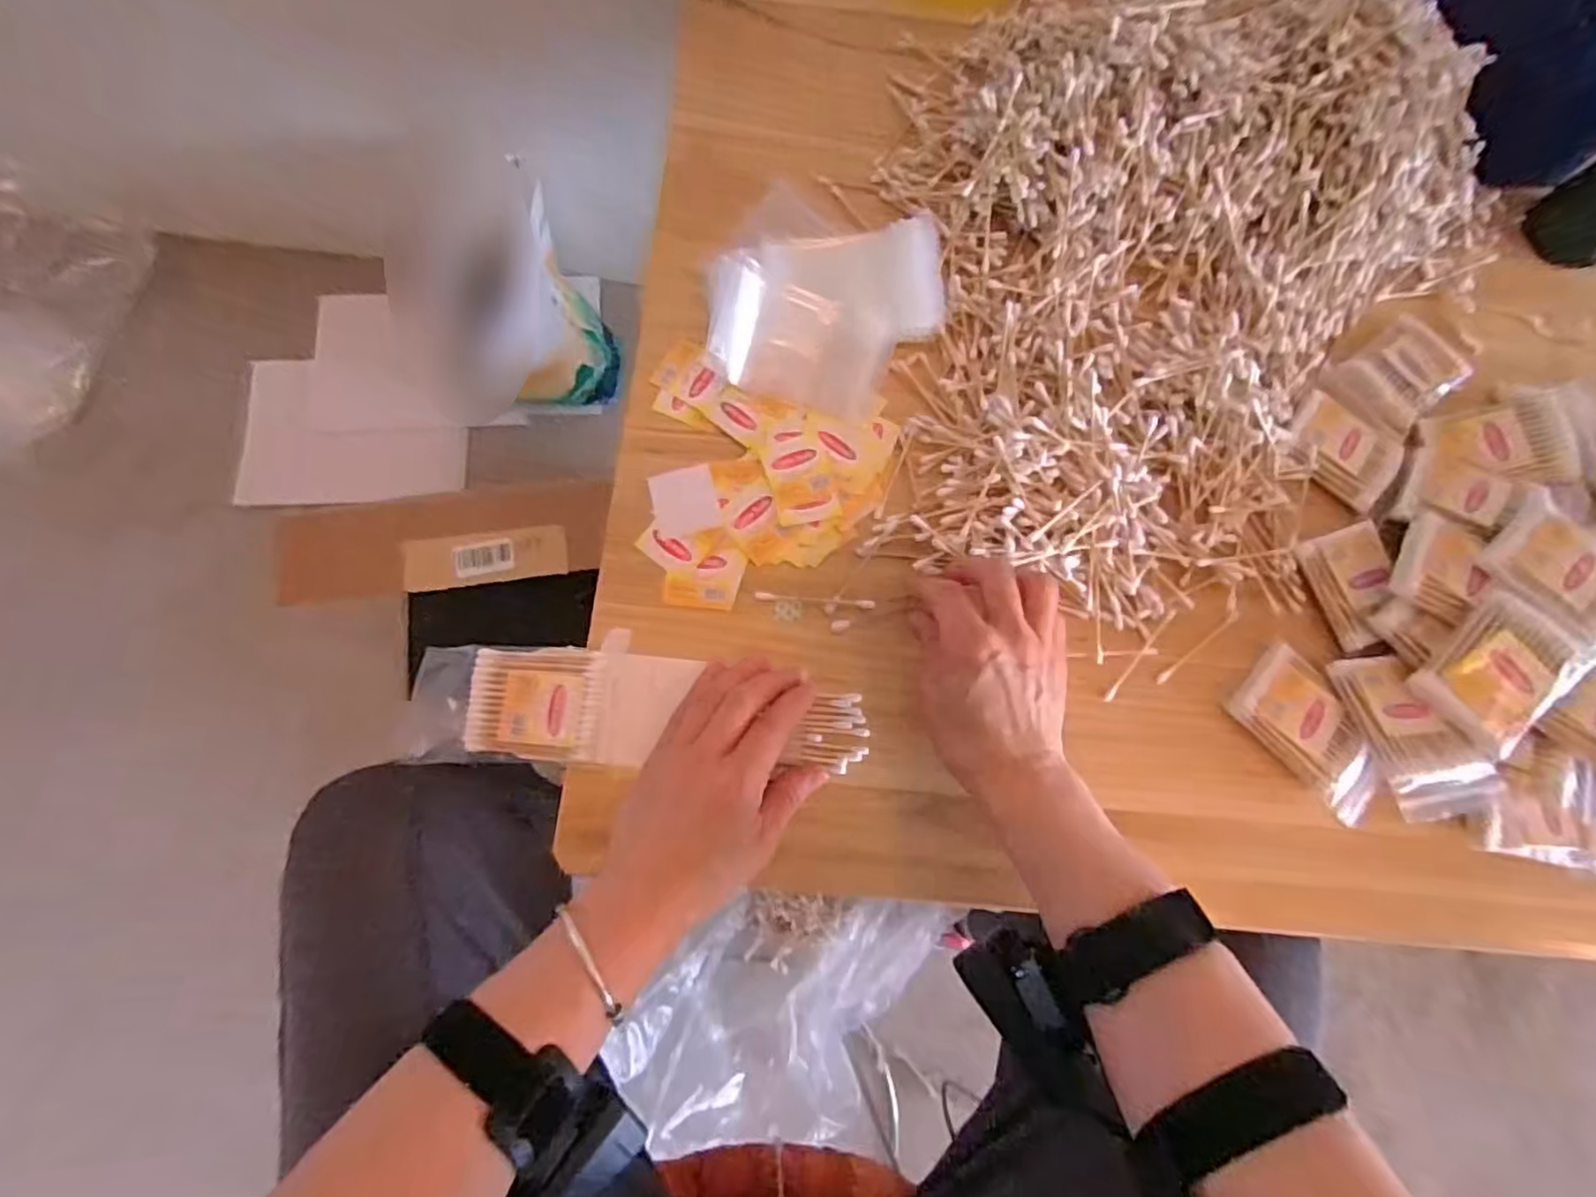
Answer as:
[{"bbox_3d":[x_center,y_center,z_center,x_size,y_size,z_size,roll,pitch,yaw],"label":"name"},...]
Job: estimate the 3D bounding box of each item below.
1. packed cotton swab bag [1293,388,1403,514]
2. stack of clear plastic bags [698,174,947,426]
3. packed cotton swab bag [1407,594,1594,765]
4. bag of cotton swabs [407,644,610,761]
[{"bbox_3d":[0.383,-0.102,0.490,0.078,0.021,0.061,41,76,7],"label":"packed cotton swab bag"},{"bbox_3d":[0.023,-0.212,0.475,0.151,0.043,0.163,14,74,0],"label":"stack of clear plastic bags"},{"bbox_3d":[0.421,0.042,0.412,0.062,0.013,0.083,43,95,14],"label":"packed cotton swab bag"},{"bbox_3d":[-0.172,0.063,0.412,0.111,0.013,0.068,1,75,-4],"label":"bag of cotton swabs"}]

